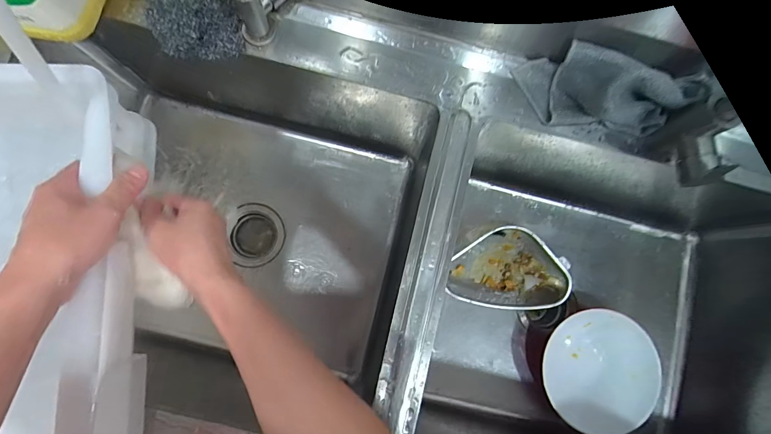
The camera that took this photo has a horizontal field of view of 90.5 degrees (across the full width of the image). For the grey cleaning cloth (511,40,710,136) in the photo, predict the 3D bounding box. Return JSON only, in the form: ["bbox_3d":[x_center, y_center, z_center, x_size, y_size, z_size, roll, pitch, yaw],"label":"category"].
[{"bbox_3d":[0.254,-0.149,0.440,0.182,0.079,0.072,8,83,-3],"label":"grey cleaning cloth"}]

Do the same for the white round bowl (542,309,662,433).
[{"bbox_3d":[0.369,0.261,0.656,0.165,0.065,0.198,-2,83,-5],"label":"white round bowl"}]

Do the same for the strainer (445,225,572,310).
[{"bbox_3d":[0.217,0.088,0.655,0.173,0.085,0.134,2,83,-4],"label":"strainer"}]

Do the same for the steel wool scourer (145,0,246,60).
[{"bbox_3d":[-0.217,-0.221,0.443,0.094,0.034,0.080,-17,85,-6],"label":"steel wool scourer"}]

